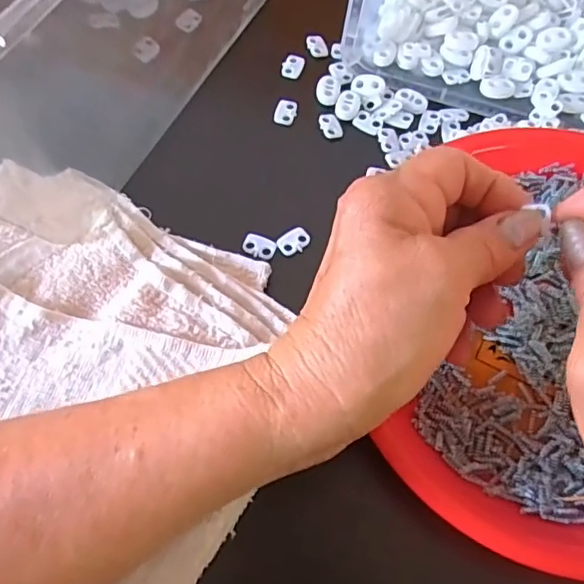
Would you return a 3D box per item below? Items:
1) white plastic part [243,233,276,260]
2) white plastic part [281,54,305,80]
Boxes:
[{"bbox_3d":[-0.019,-0.026,0.321,0.019,0.004,0.014,21,66,8],"label":"white plastic part"},{"bbox_3d":[0.000,-0.152,0.380,0.014,0.004,0.020,18,66,7],"label":"white plastic part"}]

